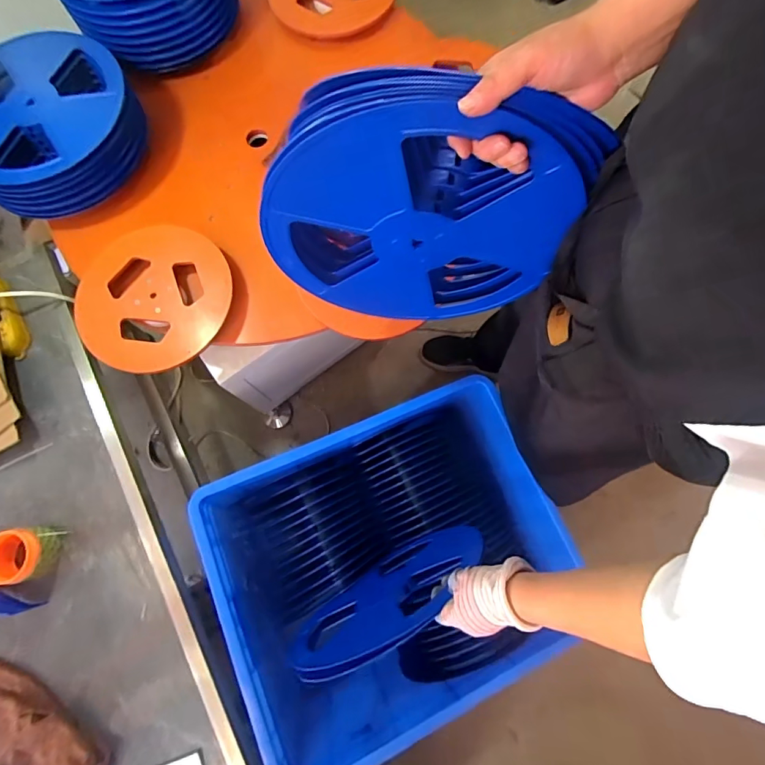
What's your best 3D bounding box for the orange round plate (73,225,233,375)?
[{"bbox_3d":[-0.406,-0.153,0.785,0.268,0.025,0.262,-1,73,3],"label":"orange round plate"}]

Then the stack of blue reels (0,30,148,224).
[{"bbox_3d":[-0.606,-0.479,0.815,0.309,0.105,0.292,-36,77,-8],"label":"stack of blue reels"}]

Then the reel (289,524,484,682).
[{"bbox_3d":[0.008,0.313,0.669,0.314,0.316,0.025,-33,88,-10],"label":"reel"}]

